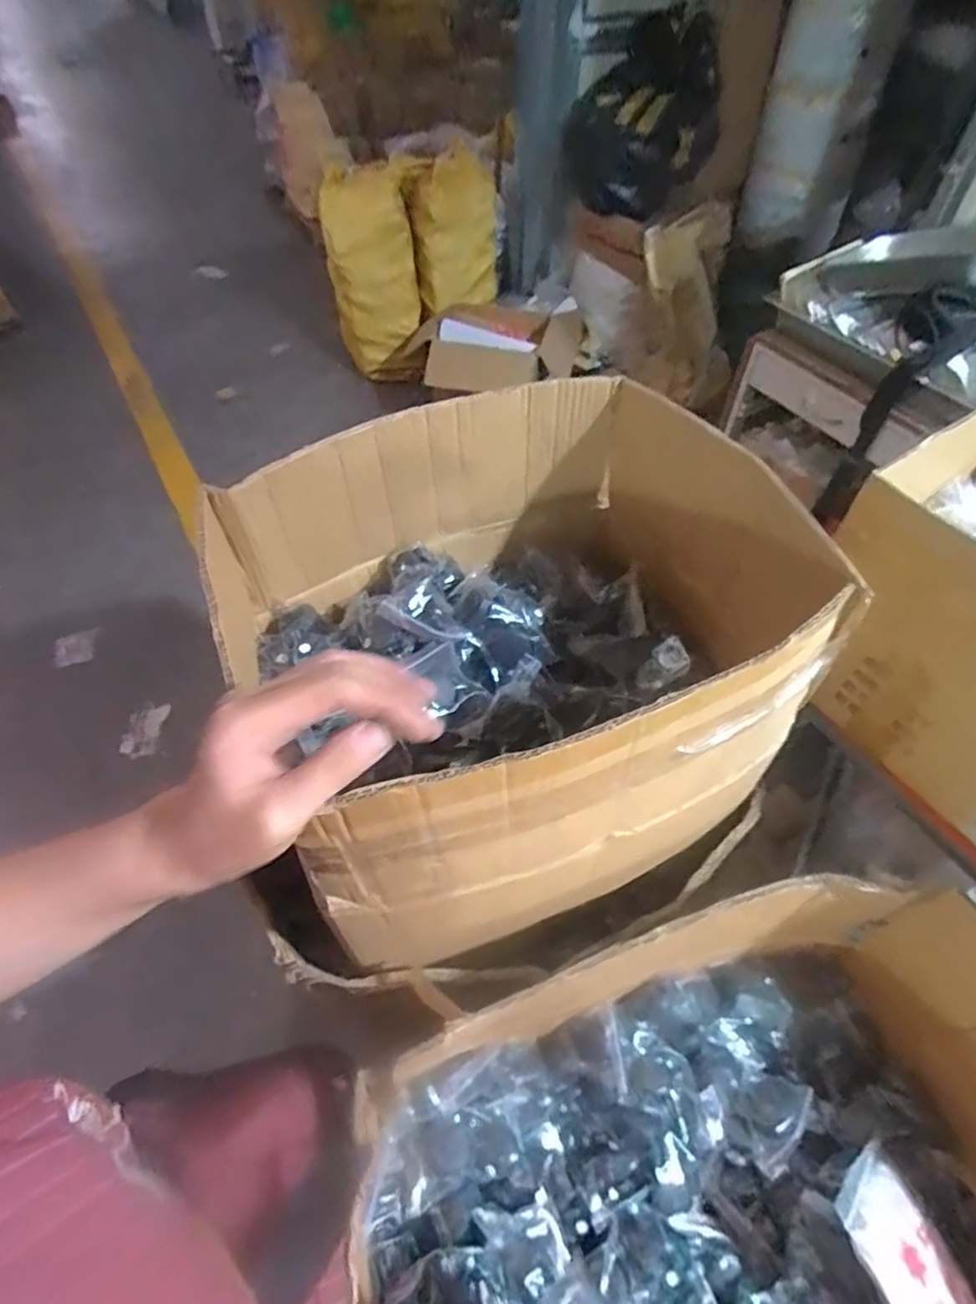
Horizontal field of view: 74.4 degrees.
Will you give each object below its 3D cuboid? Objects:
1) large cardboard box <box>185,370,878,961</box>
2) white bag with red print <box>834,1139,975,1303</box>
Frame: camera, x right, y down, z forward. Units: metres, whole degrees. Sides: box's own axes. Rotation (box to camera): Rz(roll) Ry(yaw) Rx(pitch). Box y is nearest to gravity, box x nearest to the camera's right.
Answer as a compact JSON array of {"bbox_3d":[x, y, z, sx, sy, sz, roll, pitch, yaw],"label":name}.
[{"bbox_3d":[0.033,-0.004,0.619,0.480,0.338,0.393,-17,54,-14],"label":"large cardboard box"},{"bbox_3d":[0.375,0.547,0.535,0.093,0.050,0.204,-19,55,-16],"label":"white bag with red print"}]

